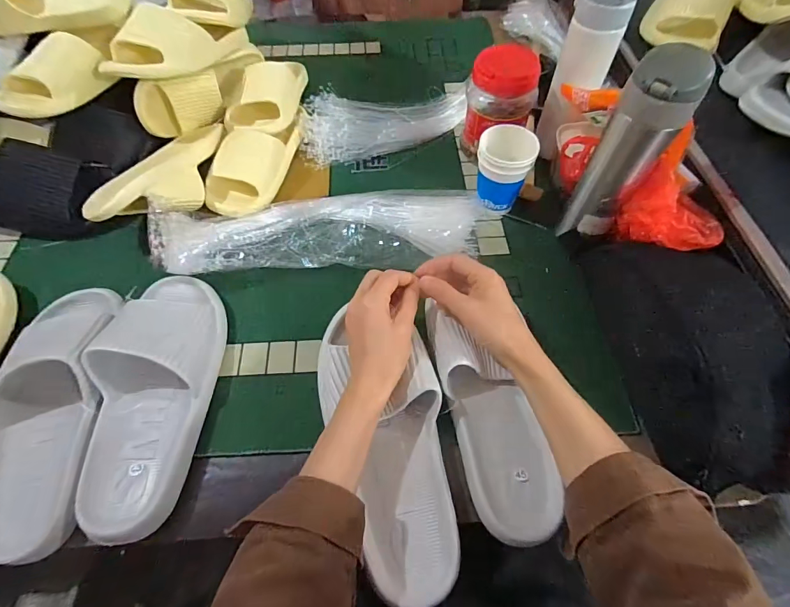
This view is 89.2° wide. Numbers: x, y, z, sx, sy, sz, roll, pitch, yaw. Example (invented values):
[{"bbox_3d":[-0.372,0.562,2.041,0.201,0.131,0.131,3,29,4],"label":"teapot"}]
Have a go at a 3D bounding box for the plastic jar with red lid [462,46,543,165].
[{"bbox_3d":[0.149,-0.272,0.557,0.080,0.141,0.079,-1,59,1],"label":"plastic jar with red lid"}]

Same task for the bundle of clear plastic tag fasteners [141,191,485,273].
[{"bbox_3d":[-0.089,-0.096,0.505,0.400,0.060,0.122,-5,59,-1],"label":"bundle of clear plastic tag fasteners"}]

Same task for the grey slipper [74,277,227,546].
[{"bbox_3d":[-0.245,0.081,0.404,0.107,0.063,0.266,-3,59,0],"label":"grey slipper"}]

